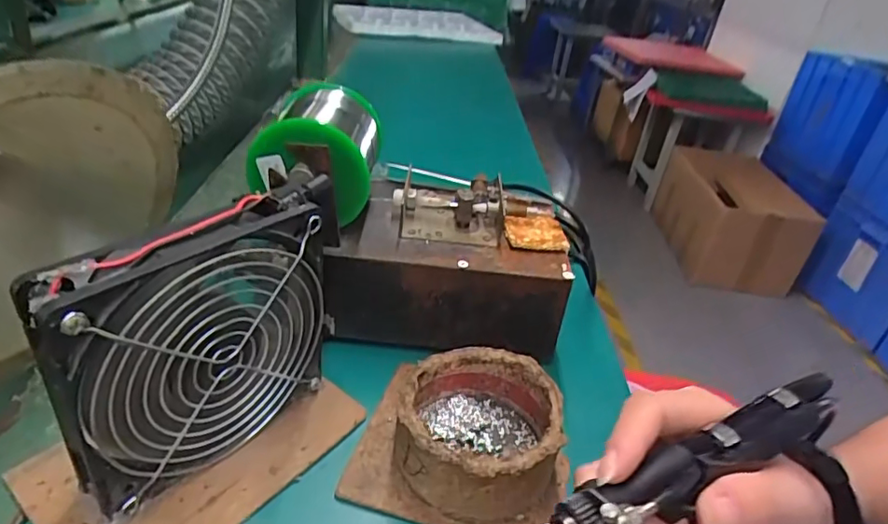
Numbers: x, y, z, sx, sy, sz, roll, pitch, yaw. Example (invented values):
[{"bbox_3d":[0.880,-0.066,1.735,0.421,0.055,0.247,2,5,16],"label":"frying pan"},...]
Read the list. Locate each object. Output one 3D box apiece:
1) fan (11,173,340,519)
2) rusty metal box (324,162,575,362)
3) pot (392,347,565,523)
[{"bbox_3d":[-0.104,0.039,0.254,0.024,0.128,0.126,28,36,28],"label":"fan"},{"bbox_3d":[0.004,-0.003,0.379,0.150,0.085,0.104,9,31,-1],"label":"rusty metal box"},{"bbox_3d":[0.018,0.086,0.286,0.080,0.041,0.082,6,32,-4],"label":"pot"}]

